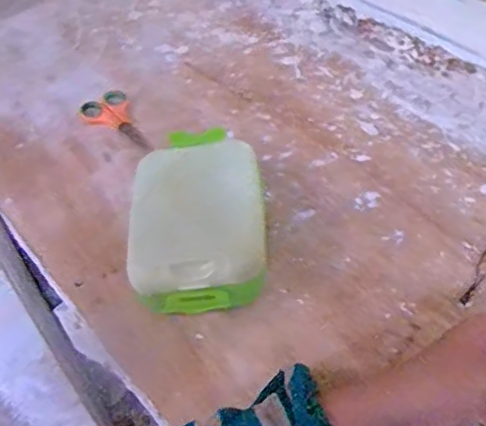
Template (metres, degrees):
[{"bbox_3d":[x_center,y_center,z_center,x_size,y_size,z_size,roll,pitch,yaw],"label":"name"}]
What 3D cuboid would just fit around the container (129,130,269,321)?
[{"bbox_3d":[-0.042,0.003,0.549,0.118,0.071,0.193,-7,48,0],"label":"container"}]

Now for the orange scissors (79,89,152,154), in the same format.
[{"bbox_3d":[-0.146,-0.102,0.689,0.057,0.004,0.116,-25,50,-15],"label":"orange scissors"}]

